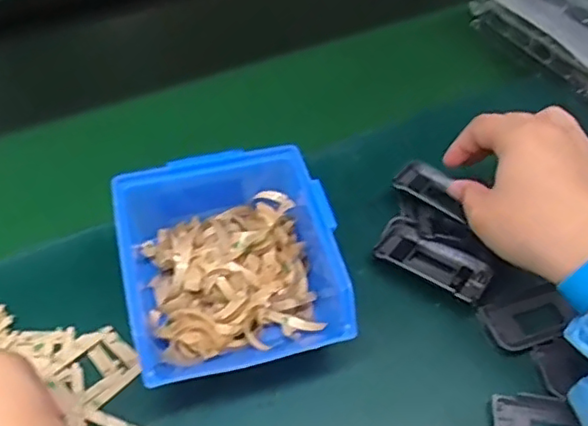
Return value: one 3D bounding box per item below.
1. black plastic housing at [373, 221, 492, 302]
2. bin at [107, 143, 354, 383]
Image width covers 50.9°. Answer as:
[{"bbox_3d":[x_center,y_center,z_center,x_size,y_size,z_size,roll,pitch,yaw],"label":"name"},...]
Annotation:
[{"bbox_3d":[0.094,0.034,0.419,0.075,0.017,0.039,33,56,25],"label":"black plastic housing"},{"bbox_3d":[-0.039,0.035,0.385,0.122,0.069,0.132,-12,50,-10],"label":"bin"}]

